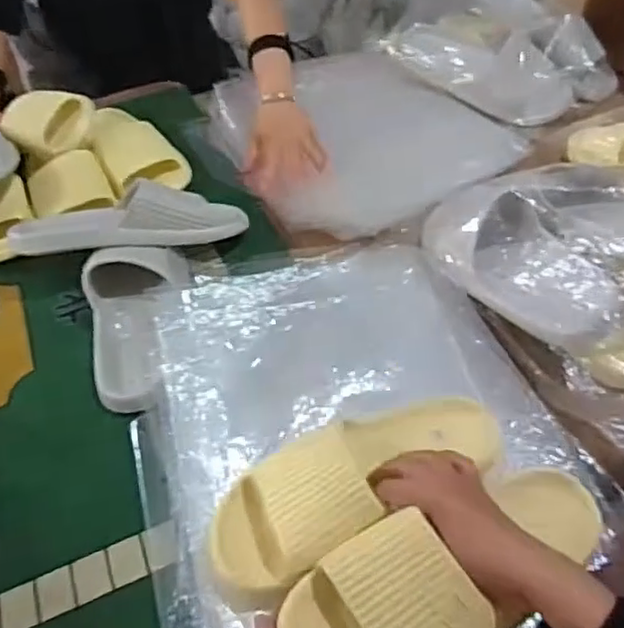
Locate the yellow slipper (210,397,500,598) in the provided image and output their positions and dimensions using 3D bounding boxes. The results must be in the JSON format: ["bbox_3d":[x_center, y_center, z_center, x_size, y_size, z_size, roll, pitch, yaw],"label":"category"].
[{"bbox_3d":[0.038,0.130,0.527,0.258,0.061,0.099,-24,50,-23],"label":"yellow slipper"}]

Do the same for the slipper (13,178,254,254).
[{"bbox_3d":[-0.217,-0.110,0.757,0.267,0.064,0.084,-11,48,-6],"label":"slipper"}]

